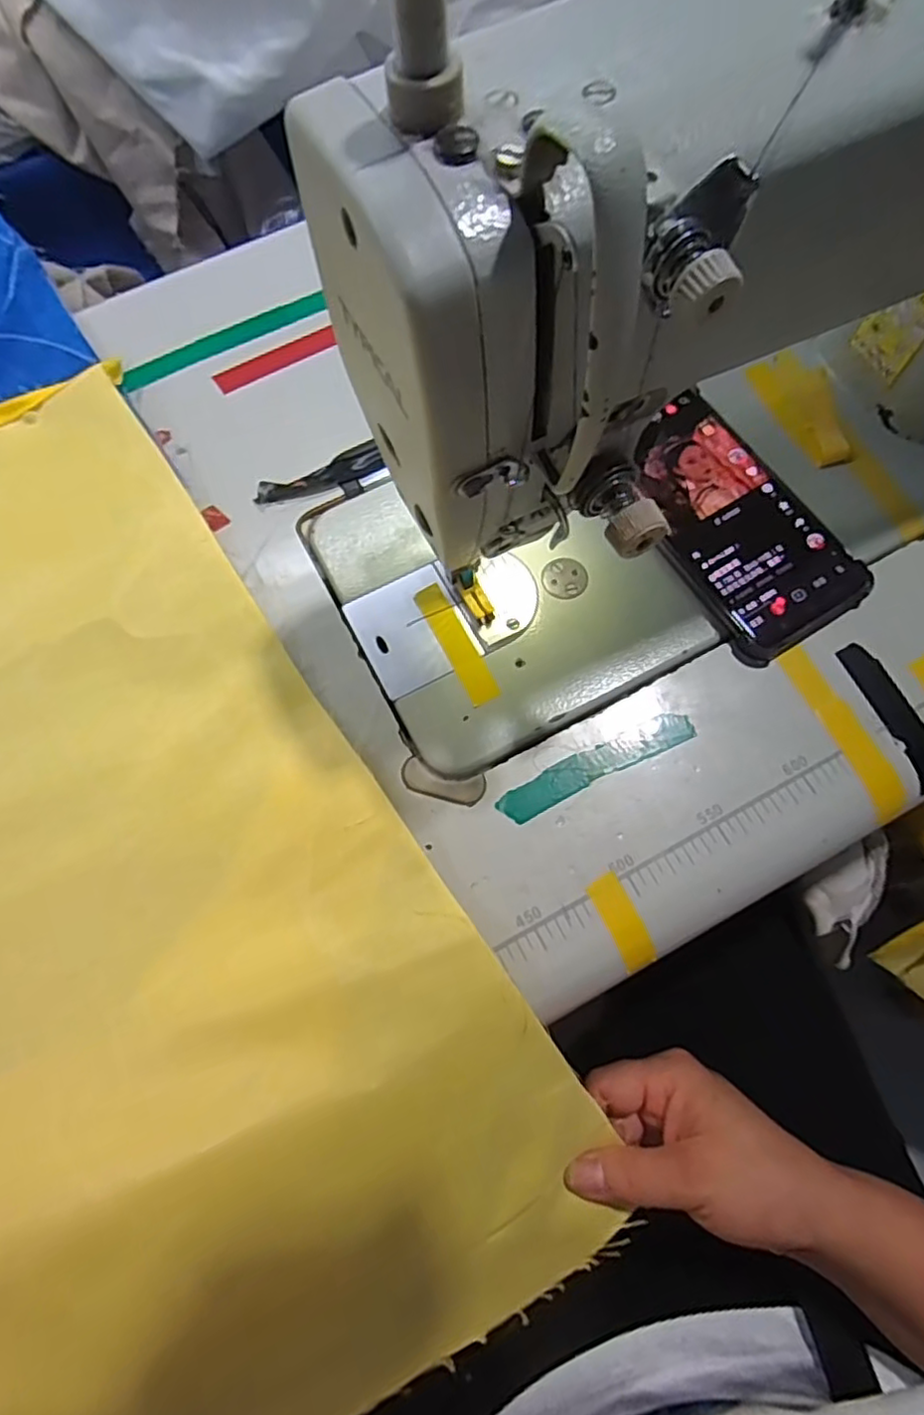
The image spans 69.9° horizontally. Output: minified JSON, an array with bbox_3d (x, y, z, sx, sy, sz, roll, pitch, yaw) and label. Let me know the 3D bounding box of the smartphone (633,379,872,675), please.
[{"bbox_3d":[0.143,-0.102,0.359,0.076,0.016,0.150,-29,72,-8],"label":"smartphone"}]

